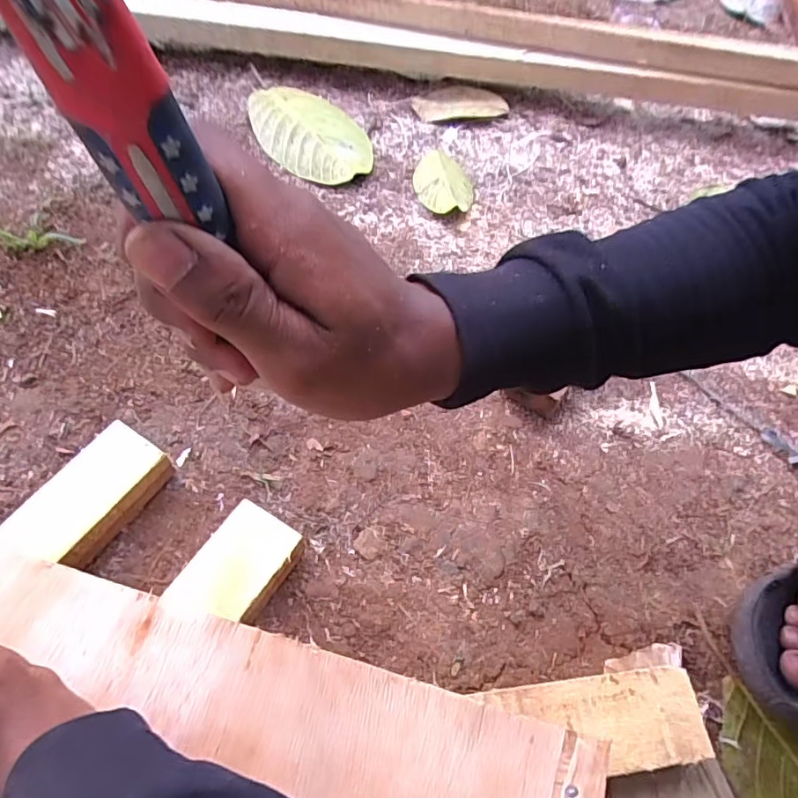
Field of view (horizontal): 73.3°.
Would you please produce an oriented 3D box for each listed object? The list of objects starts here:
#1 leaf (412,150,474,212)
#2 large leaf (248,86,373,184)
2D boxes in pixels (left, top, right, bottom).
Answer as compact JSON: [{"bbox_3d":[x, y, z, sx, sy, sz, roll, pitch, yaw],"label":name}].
[{"bbox_3d":[0.057,-0.279,0.681,0.073,0.020,0.131,4,59,-1],"label":"leaf"},{"bbox_3d":[-0.118,-0.361,0.725,0.133,0.016,0.215,-29,65,-19],"label":"large leaf"}]

